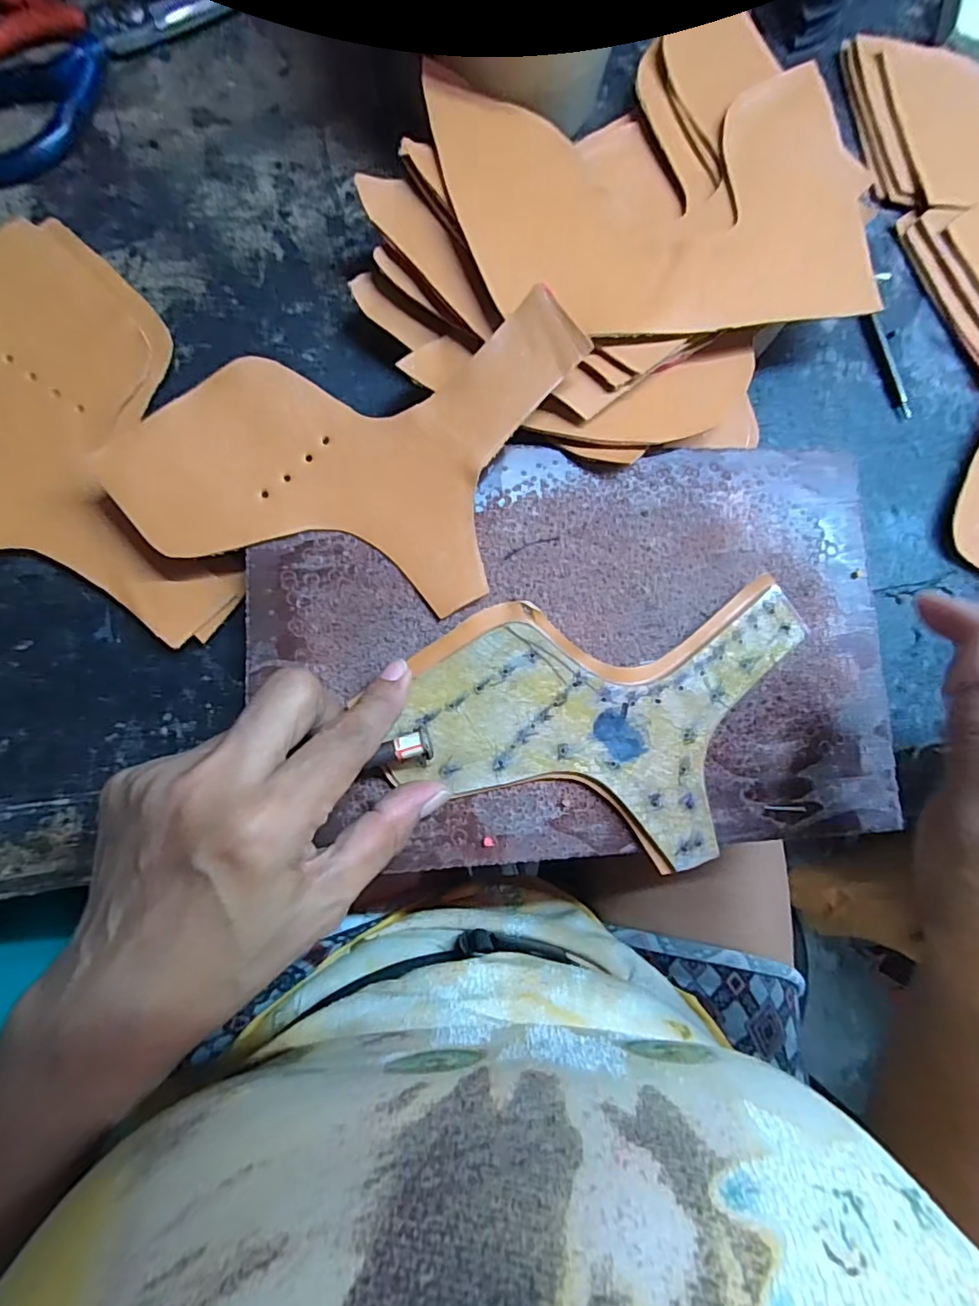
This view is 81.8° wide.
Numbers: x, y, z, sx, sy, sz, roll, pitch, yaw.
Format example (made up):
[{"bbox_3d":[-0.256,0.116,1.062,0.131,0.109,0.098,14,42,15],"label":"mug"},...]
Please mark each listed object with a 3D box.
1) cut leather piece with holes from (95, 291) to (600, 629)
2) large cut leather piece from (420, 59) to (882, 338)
[{"bbox_3d":[-0.059,-0.092,0.228,0.166,0.031,0.132,20,81,-3],"label":"cut leather piece with holes"},{"bbox_3d":[0.085,-0.209,0.262,0.207,0.012,0.135,-11,79,-13],"label":"large cut leather piece"}]

